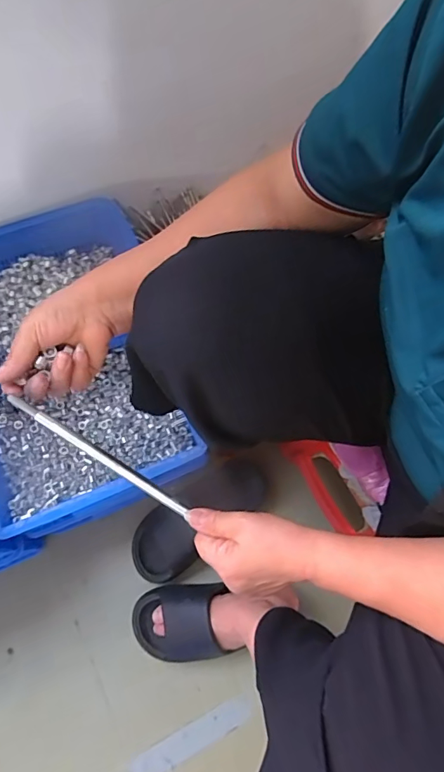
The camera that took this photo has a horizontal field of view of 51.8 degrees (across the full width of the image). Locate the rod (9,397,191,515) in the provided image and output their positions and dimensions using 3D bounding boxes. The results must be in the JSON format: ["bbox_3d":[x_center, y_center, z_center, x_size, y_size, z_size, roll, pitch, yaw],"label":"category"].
[{"bbox_3d":[-0.112,0.065,0.421,0.186,0.010,0.011,35,74,-6],"label":"rod"}]

